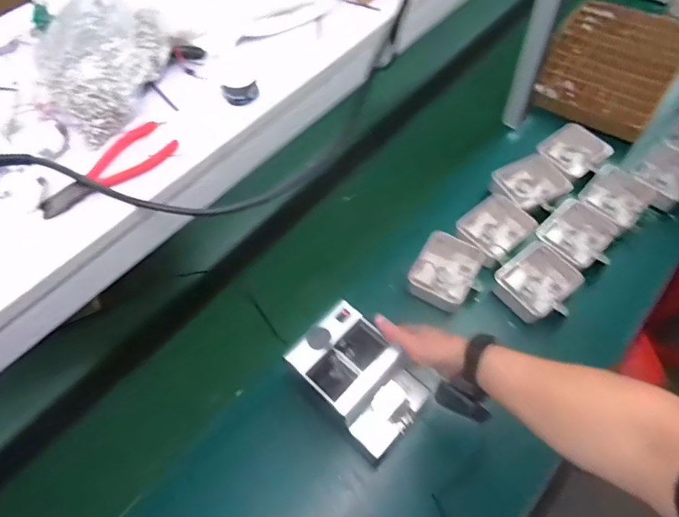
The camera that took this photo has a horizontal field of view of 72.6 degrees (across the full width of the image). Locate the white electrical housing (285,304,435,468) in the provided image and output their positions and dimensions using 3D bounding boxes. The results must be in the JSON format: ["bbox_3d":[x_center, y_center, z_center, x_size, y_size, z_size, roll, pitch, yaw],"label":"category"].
[{"bbox_3d":[0.030,0.174,0.666,0.168,0.111,0.125,38,67,24],"label":"white electrical housing"}]

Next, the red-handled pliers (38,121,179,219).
[{"bbox_3d":[-0.216,-0.085,0.425,0.126,0.011,0.055,-38,62,-19],"label":"red-handled pliers"}]

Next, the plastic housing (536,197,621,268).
[{"bbox_3d":[0.447,-0.044,0.861,0.134,0.031,0.124,-34,61,-17],"label":"plastic housing"}]

